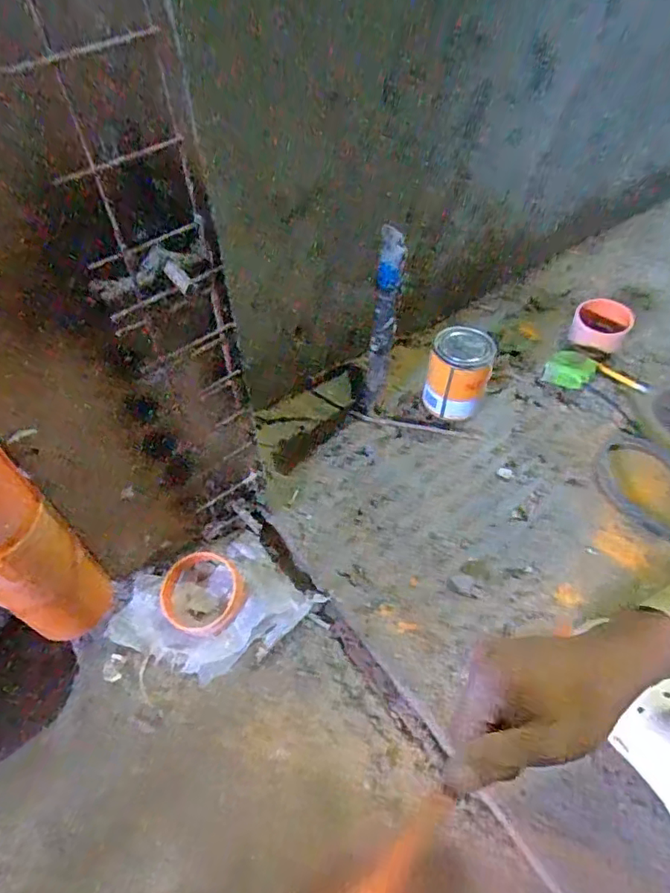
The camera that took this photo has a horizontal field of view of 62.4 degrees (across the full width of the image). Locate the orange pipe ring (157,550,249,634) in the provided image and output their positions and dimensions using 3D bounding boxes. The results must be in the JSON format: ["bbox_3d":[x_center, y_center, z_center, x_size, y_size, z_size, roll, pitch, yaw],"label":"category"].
[{"bbox_3d":[-0.149,0.167,0.631,0.089,0.025,0.088,0,55,0],"label":"orange pipe ring"}]

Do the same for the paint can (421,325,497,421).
[{"bbox_3d":[0.169,-0.101,0.756,0.078,0.111,0.076,0,55,0],"label":"paint can"}]

